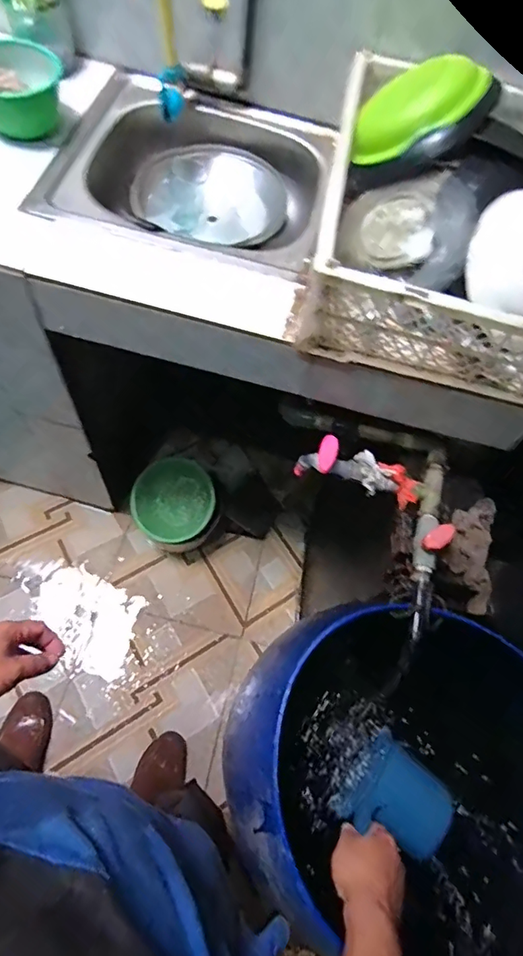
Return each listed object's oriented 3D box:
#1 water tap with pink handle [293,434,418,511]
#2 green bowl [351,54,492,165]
[{"bbox_3d":[0.151,-0.011,0.759,0.190,0.059,0.067,21,65,8],"label":"water tap with pink handle"},{"bbox_3d":[0.214,-0.500,0.668,0.170,0.060,0.126,-13,73,28],"label":"green bowl"}]

